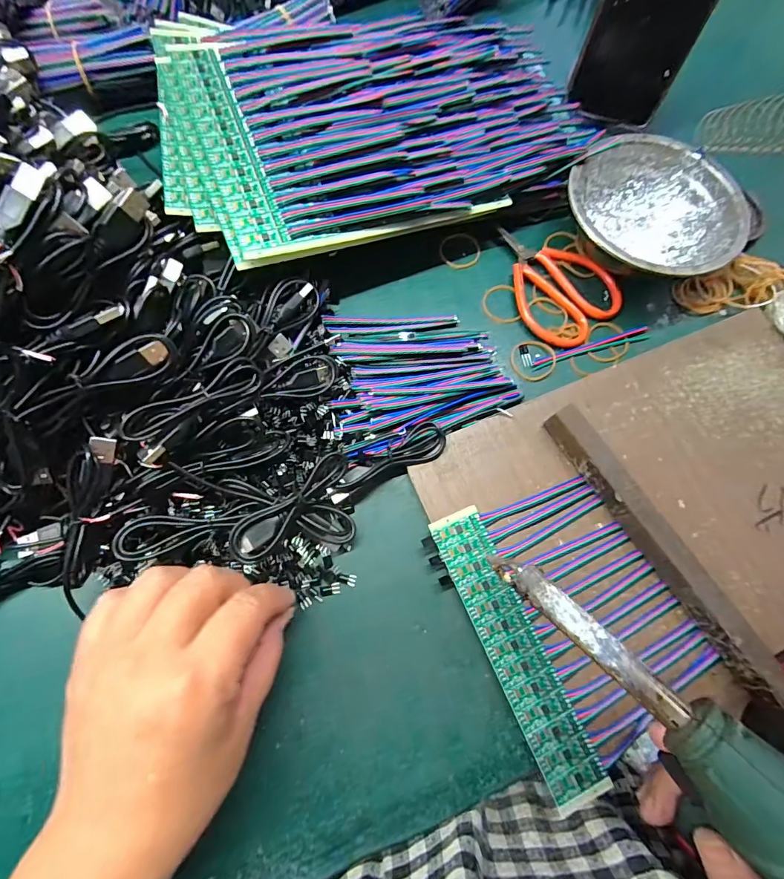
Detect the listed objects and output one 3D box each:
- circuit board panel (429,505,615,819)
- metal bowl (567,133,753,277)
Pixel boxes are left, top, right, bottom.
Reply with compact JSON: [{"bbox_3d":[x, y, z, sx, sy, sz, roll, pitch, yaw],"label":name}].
[{"bbox_3d":[0.071,0.121,0.247,0.031,0.009,0.163,-22,77,-9],"label":"circuit board panel"},{"bbox_3d":[0.197,-0.169,0.325,0.127,0.043,0.120,1,74,-4],"label":"metal bowl"}]

